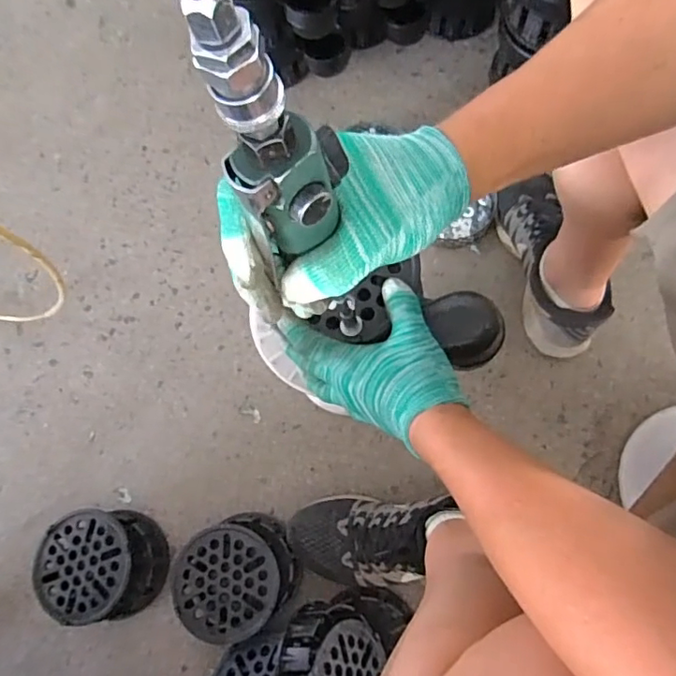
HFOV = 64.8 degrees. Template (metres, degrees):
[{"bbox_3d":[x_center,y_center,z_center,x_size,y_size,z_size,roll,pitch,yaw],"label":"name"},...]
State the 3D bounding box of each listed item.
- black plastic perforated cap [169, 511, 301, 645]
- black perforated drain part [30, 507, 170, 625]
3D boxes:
[{"bbox_3d":[-0.131,0.306,0.689,0.158,0.051,0.139,-28,74,-3],"label":"black plastic perforated cap"},{"bbox_3d":[-0.311,0.296,0.701,0.163,0.062,0.129,2,75,5],"label":"black perforated drain part"}]

